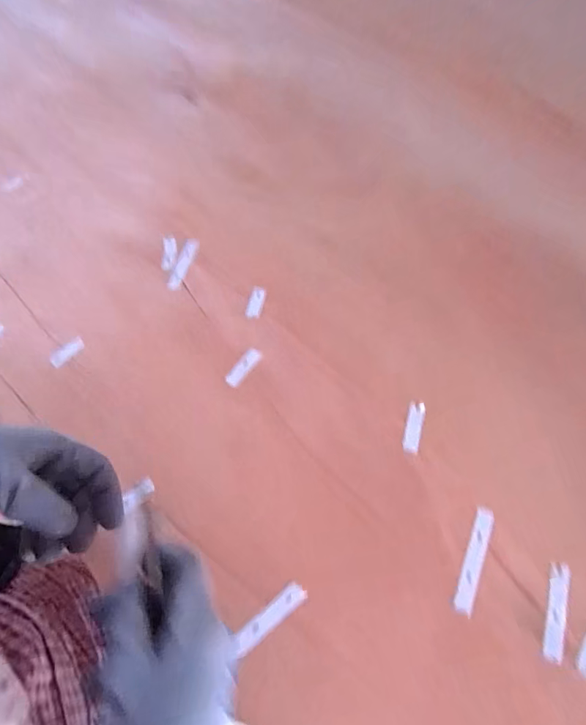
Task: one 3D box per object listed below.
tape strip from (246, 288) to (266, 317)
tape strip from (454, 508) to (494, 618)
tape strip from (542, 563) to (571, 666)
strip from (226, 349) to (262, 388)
[{"bbox_3d":[-0.040,-0.065,0.470,0.015,0.007,0.036,12,64,6],"label":"tape strip"},{"bbox_3d":[0.148,0.161,0.357,0.014,0.004,0.082,18,72,18],"label":"tape strip"},{"bbox_3d":[0.206,0.195,0.340,0.014,0.004,0.070,17,65,9],"label":"tape strip"},{"bbox_3d":[-0.050,0.004,0.437,0.015,0.004,0.046,33,68,16],"label":"strip"}]

